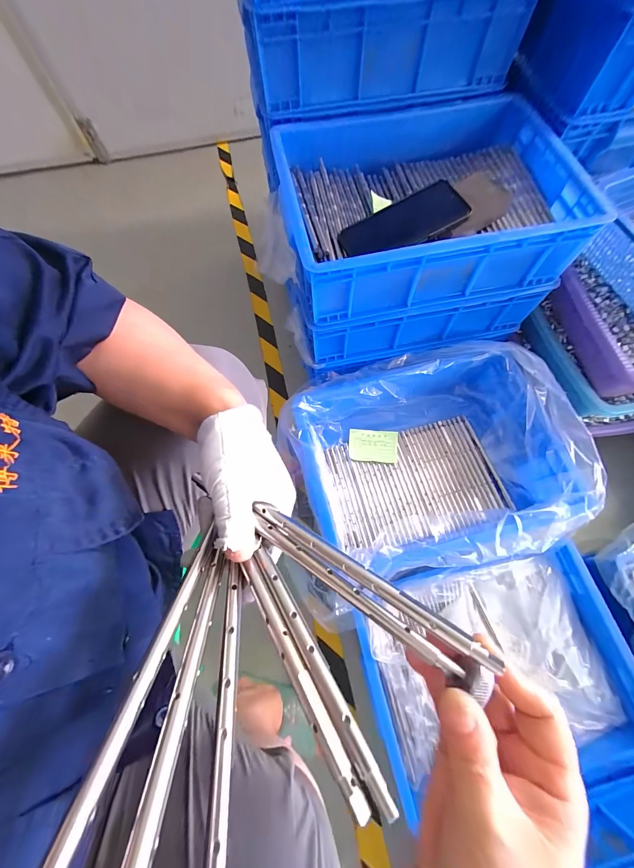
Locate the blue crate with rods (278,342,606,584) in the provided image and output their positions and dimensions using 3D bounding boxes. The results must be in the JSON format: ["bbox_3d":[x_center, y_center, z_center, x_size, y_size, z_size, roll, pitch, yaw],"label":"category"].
[{"bbox_3d":[0.183,0.030,0.540,0.438,0.139,0.337,-8,69,-1],"label":"blue crate with rods"}]

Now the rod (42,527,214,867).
[{"bbox_3d":[-0.081,0.113,0.150,0.008,0.005,0.155,4,33,3],"label":"rod"}]

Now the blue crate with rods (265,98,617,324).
[{"bbox_3d":[0.157,-0.361,0.485,0.407,0.109,0.320,-11,69,-2],"label":"blue crate with rods"}]

